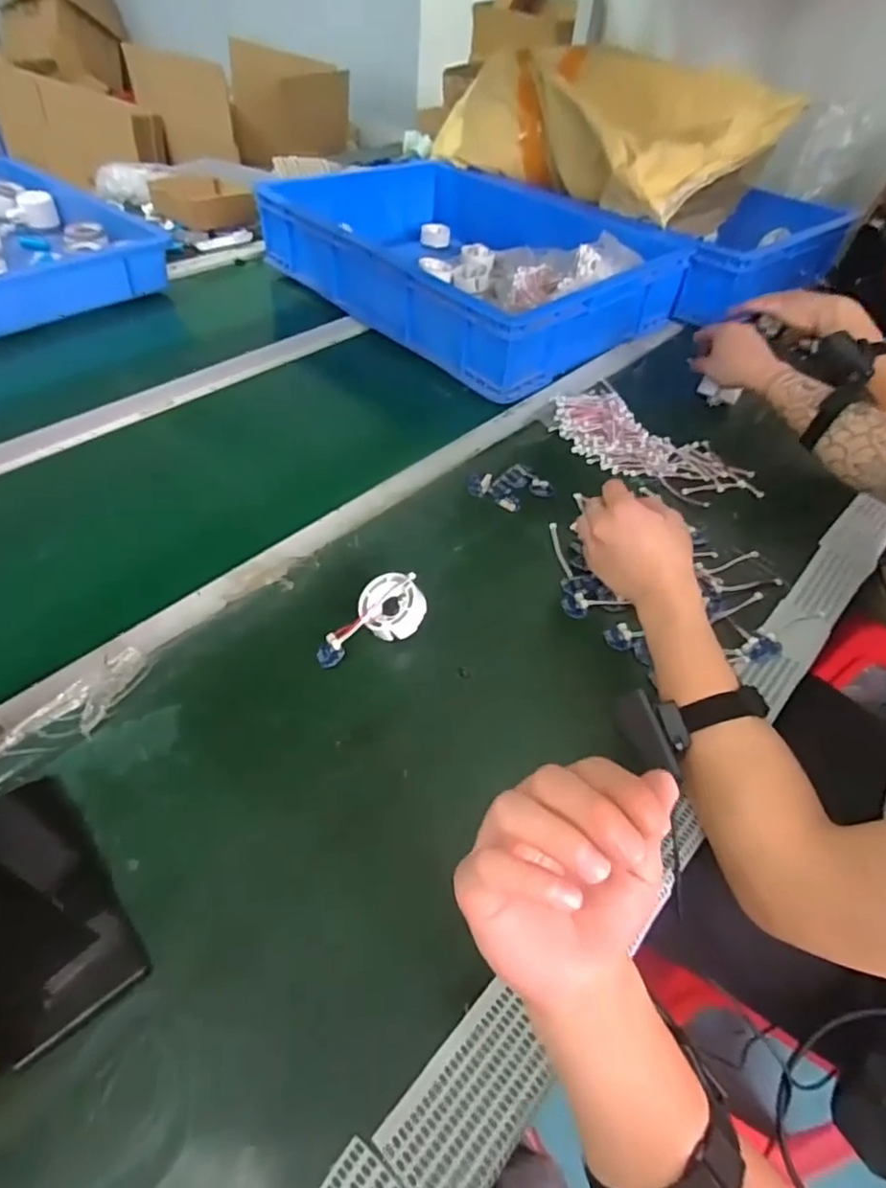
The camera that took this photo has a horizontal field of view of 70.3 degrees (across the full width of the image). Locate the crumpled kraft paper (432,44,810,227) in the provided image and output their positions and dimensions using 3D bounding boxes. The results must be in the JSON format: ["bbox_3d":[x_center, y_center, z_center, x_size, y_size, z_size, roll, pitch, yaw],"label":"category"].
[{"bbox_3d":[0.285,-0.840,1.133,0.330,0.162,0.535,-31,57,-30],"label":"crumpled kraft paper"}]

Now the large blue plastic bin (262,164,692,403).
[{"bbox_3d":[0.056,-0.554,1.035,0.459,0.123,0.567,-32,58,-31],"label":"large blue plastic bin"}]

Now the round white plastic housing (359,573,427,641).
[{"bbox_3d":[-0.044,0.011,0.556,0.055,0.020,0.058,-26,67,5],"label":"round white plastic housing"}]

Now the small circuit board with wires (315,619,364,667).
[{"bbox_3d":[-0.087,0.040,0.538,0.025,0.010,0.051,36,80,25],"label":"small circuit board with wires"}]

